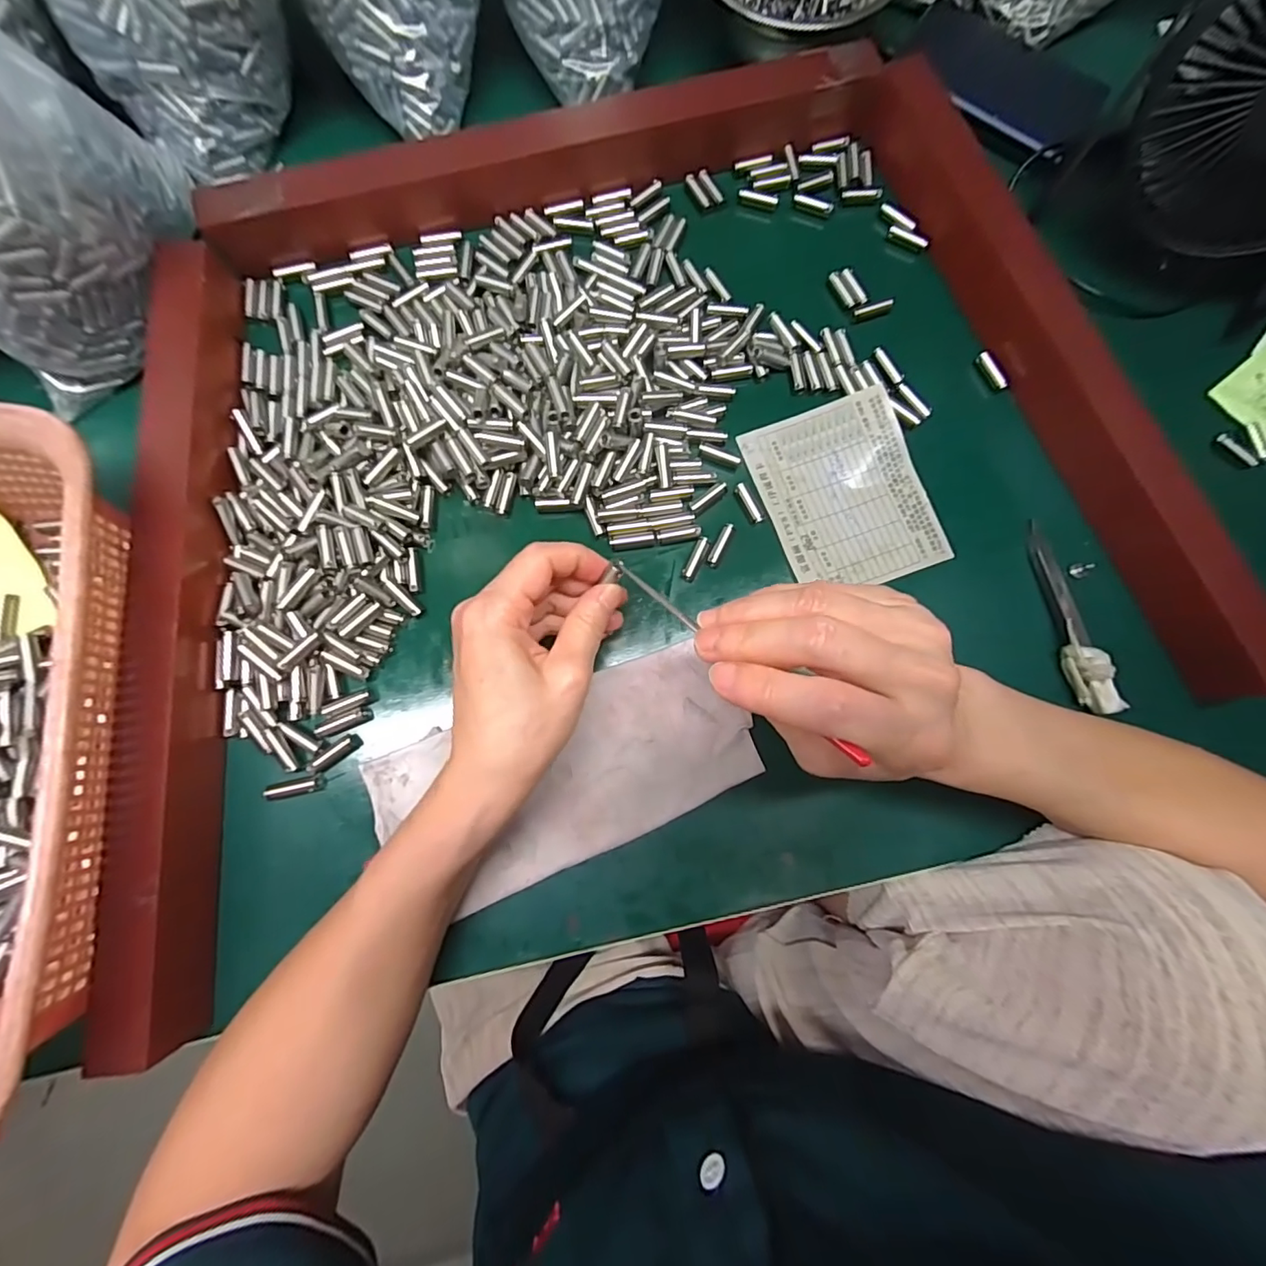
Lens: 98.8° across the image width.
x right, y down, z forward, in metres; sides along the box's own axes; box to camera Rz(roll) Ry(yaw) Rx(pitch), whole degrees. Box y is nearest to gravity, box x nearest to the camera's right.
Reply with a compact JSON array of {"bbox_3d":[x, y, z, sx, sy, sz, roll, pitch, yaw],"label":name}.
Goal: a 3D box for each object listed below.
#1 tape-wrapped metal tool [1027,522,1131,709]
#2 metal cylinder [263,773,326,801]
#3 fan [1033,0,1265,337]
[{"bbox_3d":[0.231,-0.009,0.290,0.013,0.022,0.103,-12,82,-4],"label":"tape-wrapped metal tool"},{"bbox_3d":[-0.172,0.079,0.277,0.028,0.007,0.008,-13,82,-4],"label":"metal cylinder"},{"bbox_3d":[0.324,-0.251,0.268,0.101,0.132,0.132,-34,84,-7],"label":"fan"}]

